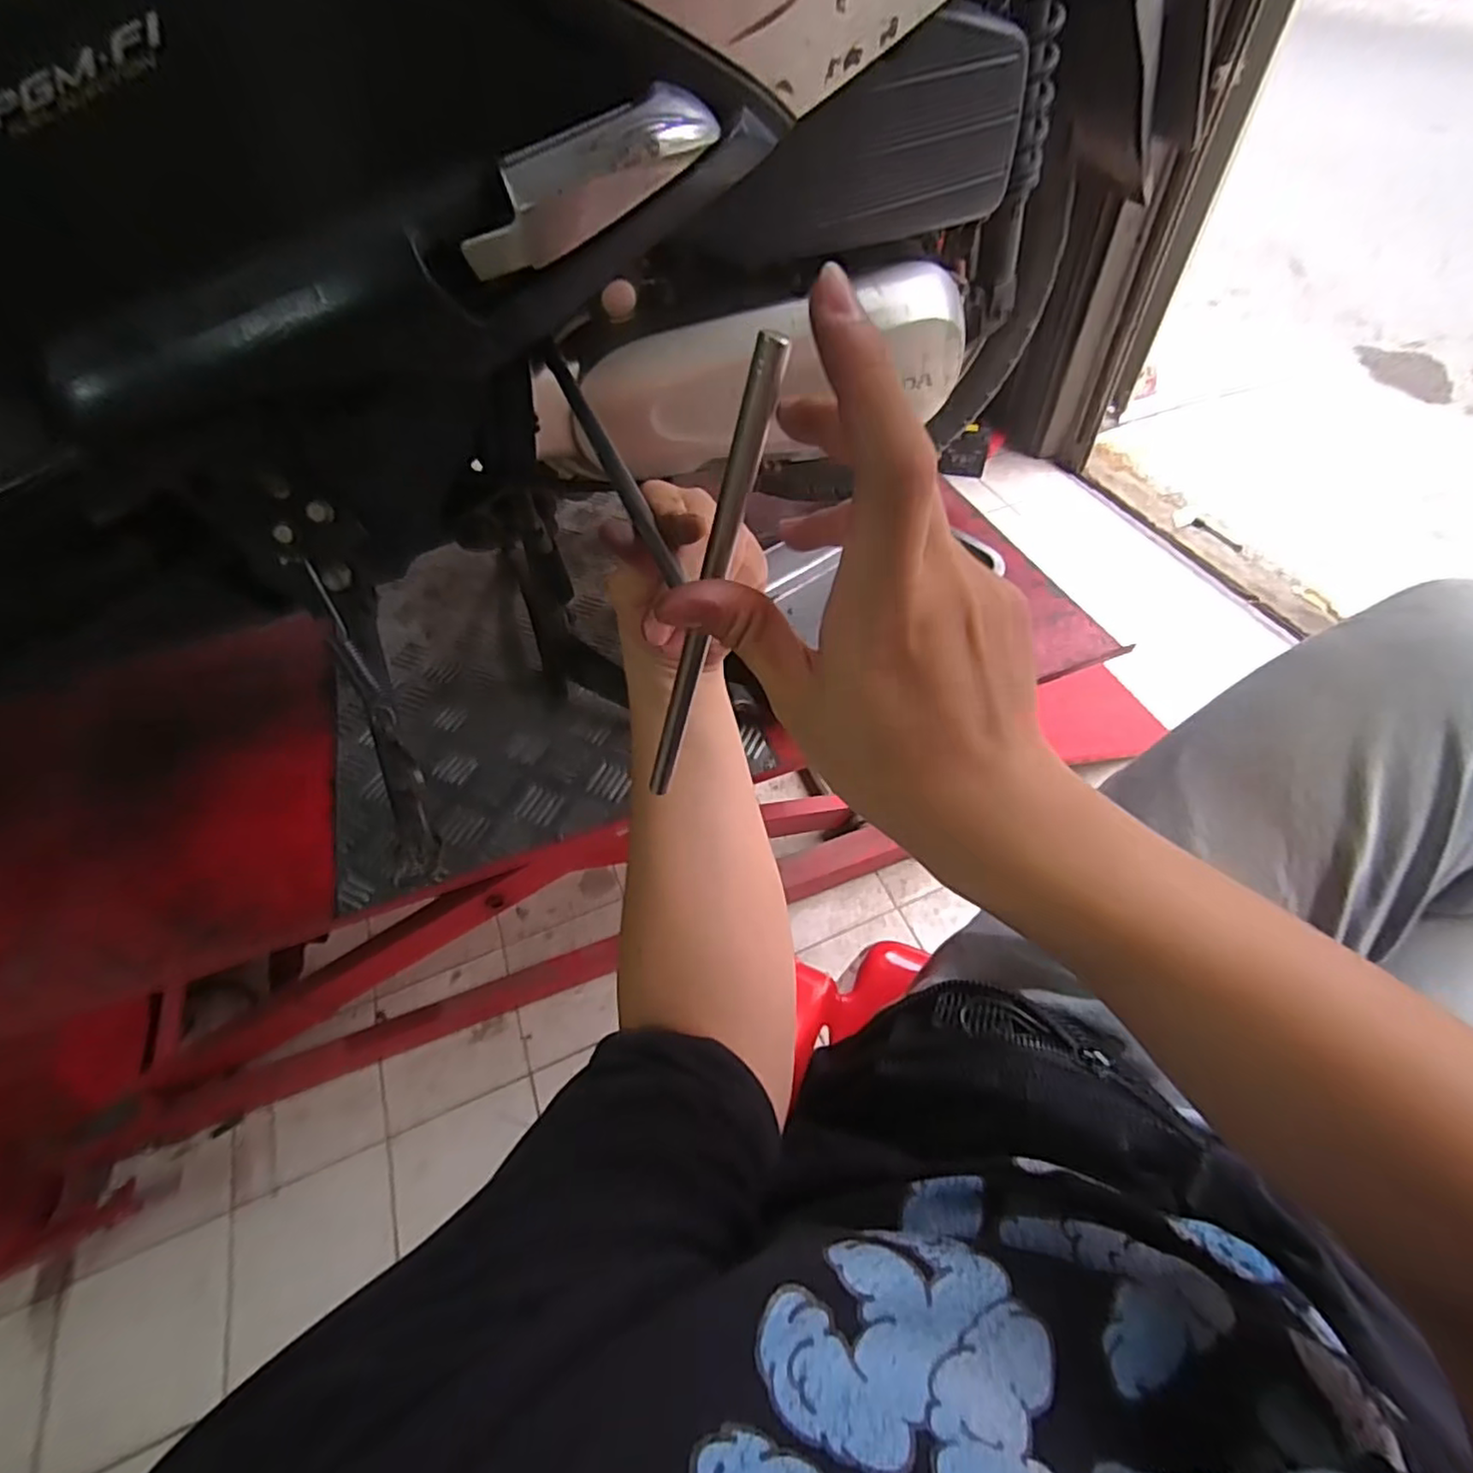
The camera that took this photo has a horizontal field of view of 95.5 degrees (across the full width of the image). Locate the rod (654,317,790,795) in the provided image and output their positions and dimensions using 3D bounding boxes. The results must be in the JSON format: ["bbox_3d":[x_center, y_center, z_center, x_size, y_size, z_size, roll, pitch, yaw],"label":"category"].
[{"bbox_3d":[-0.011,-0.045,0.249,0.008,0.191,0.006,-12,51,-28],"label":"rod"}]

